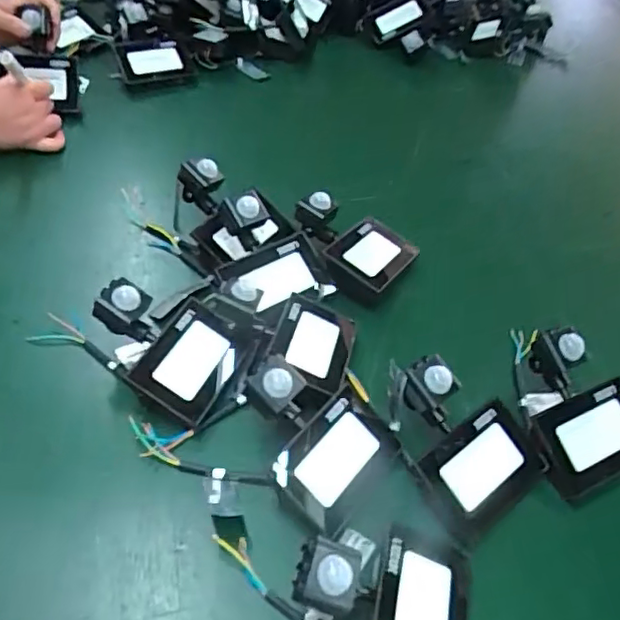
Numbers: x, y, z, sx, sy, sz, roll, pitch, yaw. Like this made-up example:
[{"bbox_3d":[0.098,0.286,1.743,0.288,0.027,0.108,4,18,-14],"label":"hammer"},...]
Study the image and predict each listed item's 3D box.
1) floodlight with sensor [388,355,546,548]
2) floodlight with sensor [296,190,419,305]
[{"bbox_3d":[0.129,0.105,0.517,0.110,0.085,0.137,-23,55,-24],"label":"floodlight with sensor"},{"bbox_3d":[0.050,-0.078,0.673,0.124,0.065,0.102,34,54,23],"label":"floodlight with sensor"}]

